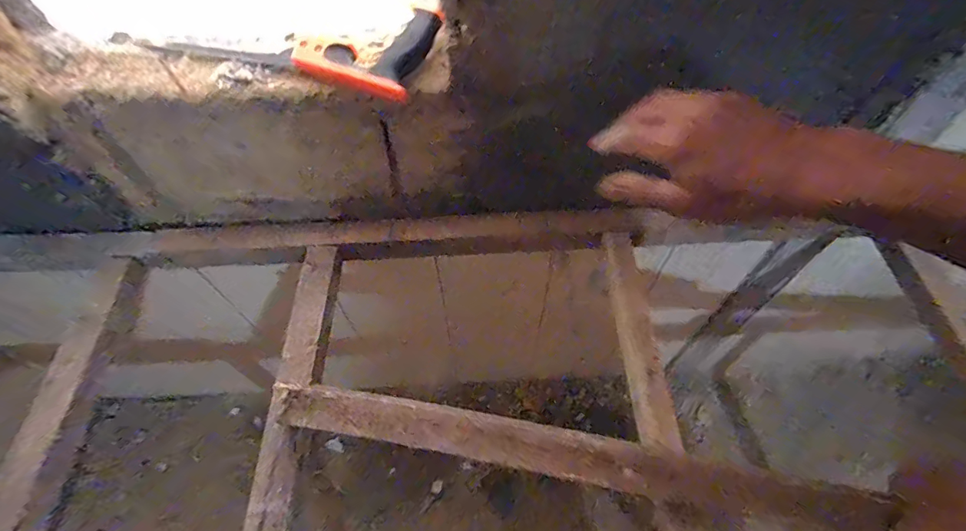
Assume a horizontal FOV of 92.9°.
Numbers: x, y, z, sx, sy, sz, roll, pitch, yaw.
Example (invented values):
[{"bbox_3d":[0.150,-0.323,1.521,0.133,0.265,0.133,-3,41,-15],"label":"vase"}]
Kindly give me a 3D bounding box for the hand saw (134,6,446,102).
[{"bbox_3d":[-0.219,-0.264,0.542,0.323,0.045,0.108,9,57,6],"label":"hand saw"}]

